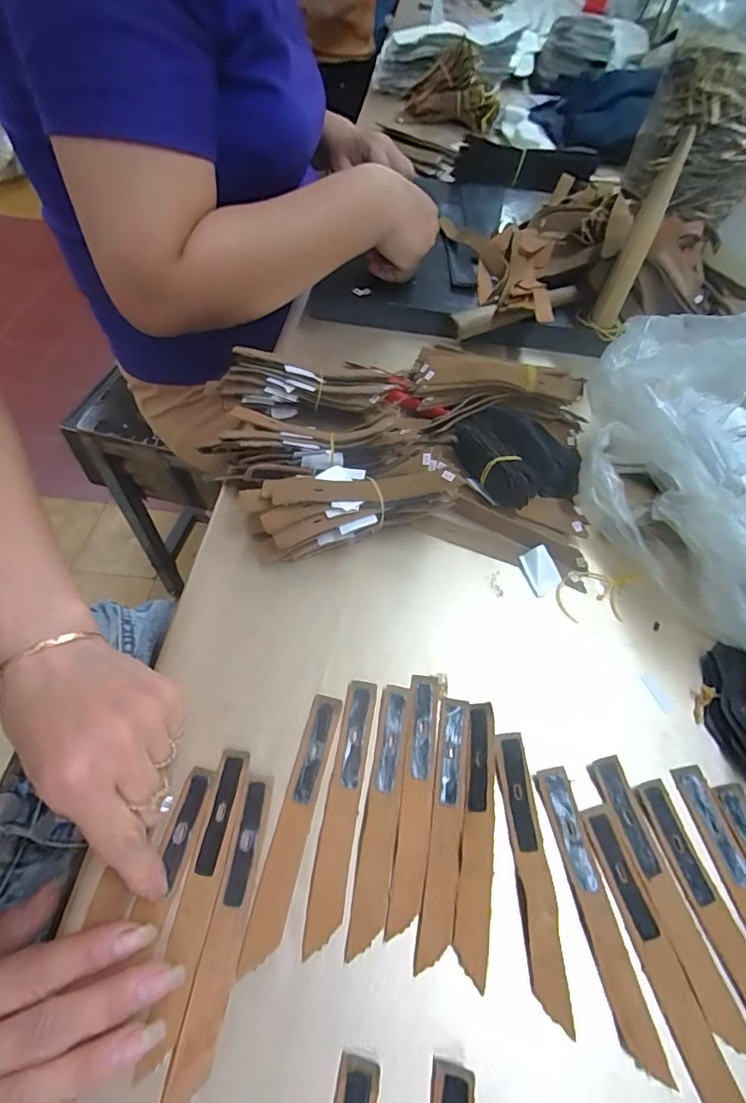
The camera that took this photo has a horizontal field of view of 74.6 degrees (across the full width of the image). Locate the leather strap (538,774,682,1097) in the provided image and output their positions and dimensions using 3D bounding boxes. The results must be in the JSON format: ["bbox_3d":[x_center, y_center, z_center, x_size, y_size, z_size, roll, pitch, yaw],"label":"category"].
[{"bbox_3d":[0.109,0.173,0.239,0.017,0.004,0.123,-6,57,-8],"label":"leather strap"}]

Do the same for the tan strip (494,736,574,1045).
[{"bbox_3d":[0.080,0.156,0.245,0.017,0.007,0.121,-1,57,-5],"label":"tan strip"}]

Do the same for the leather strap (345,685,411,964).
[{"bbox_3d":[0.005,0.133,0.259,0.018,0.004,0.123,9,56,2],"label":"leather strap"}]

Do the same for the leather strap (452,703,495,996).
[{"bbox_3d":[0.055,0.142,0.254,0.017,0.008,0.124,10,56,3],"label":"leather strap"}]

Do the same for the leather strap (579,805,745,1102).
[{"bbox_3d":[0.134,0.189,0.230,0.018,0.004,0.124,-11,58,-11],"label":"leather strap"}]

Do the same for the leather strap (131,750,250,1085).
[{"bbox_3d":[-0.082,0.162,0.234,0.016,0.006,0.124,7,56,1],"label":"leather strap"}]

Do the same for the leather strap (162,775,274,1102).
[{"bbox_3d":[-0.068,0.172,0.228,0.017,0.004,0.123,8,56,1],"label":"leather strap"}]

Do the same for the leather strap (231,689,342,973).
[{"bbox_3d":[-0.040,0.137,0.253,0.016,0.004,0.124,13,56,4],"label":"leather strap"}]

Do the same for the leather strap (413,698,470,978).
[{"bbox_3d":[0.039,0.140,0.257,0.017,0.004,0.124,10,56,3],"label":"leather strap"}]

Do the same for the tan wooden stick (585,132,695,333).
[{"bbox_3d":[0.230,-0.268,0.423,0.024,0.141,0.030,29,59,14],"label":"tan wooden stick"}]

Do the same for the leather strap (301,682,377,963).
[{"bbox_3d":[-0.016,0.132,0.259,0.018,0.004,0.126,10,56,2],"label":"leather strap"}]

